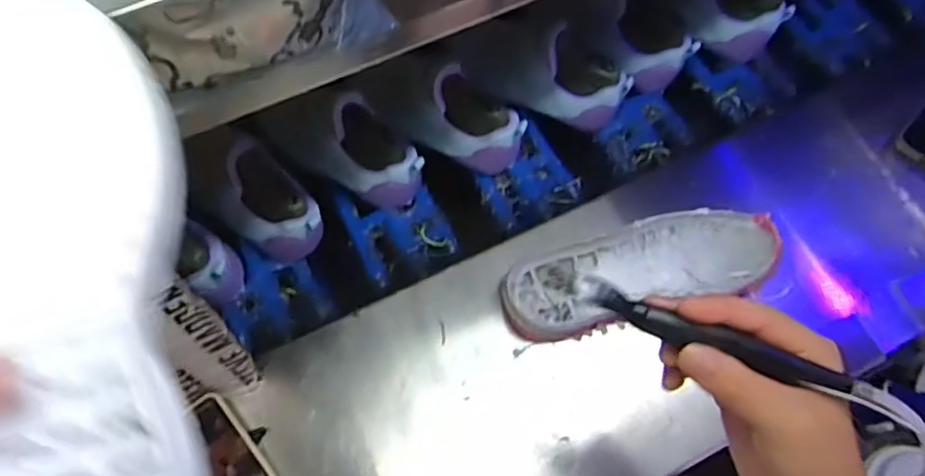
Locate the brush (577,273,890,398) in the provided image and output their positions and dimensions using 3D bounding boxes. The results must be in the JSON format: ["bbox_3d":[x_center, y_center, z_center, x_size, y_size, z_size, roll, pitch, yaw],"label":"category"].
[{"bbox_3d":[0.123,0.049,0.298,0.148,0.019,0.011,19,68,0],"label":"brush"}]

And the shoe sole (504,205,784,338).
[{"bbox_3d":[0.155,0.027,0.553,0.237,0.040,0.084,-13,66,-6],"label":"shoe sole"}]

